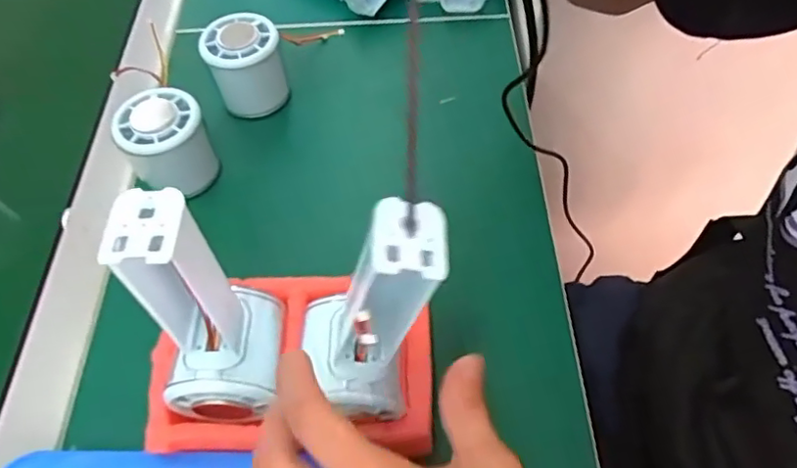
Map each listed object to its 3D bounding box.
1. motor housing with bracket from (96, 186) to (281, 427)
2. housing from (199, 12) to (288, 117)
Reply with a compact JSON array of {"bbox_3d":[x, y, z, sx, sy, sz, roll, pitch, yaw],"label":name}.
[{"bbox_3d":[-0.089,0.034,0.262,0.049,0.121,0.063,-2,57,2],"label":"motor housing with bracket"},{"bbox_3d":[-0.113,-0.123,0.449,0.056,0.061,0.063,-22,59,-11],"label":"housing"}]

